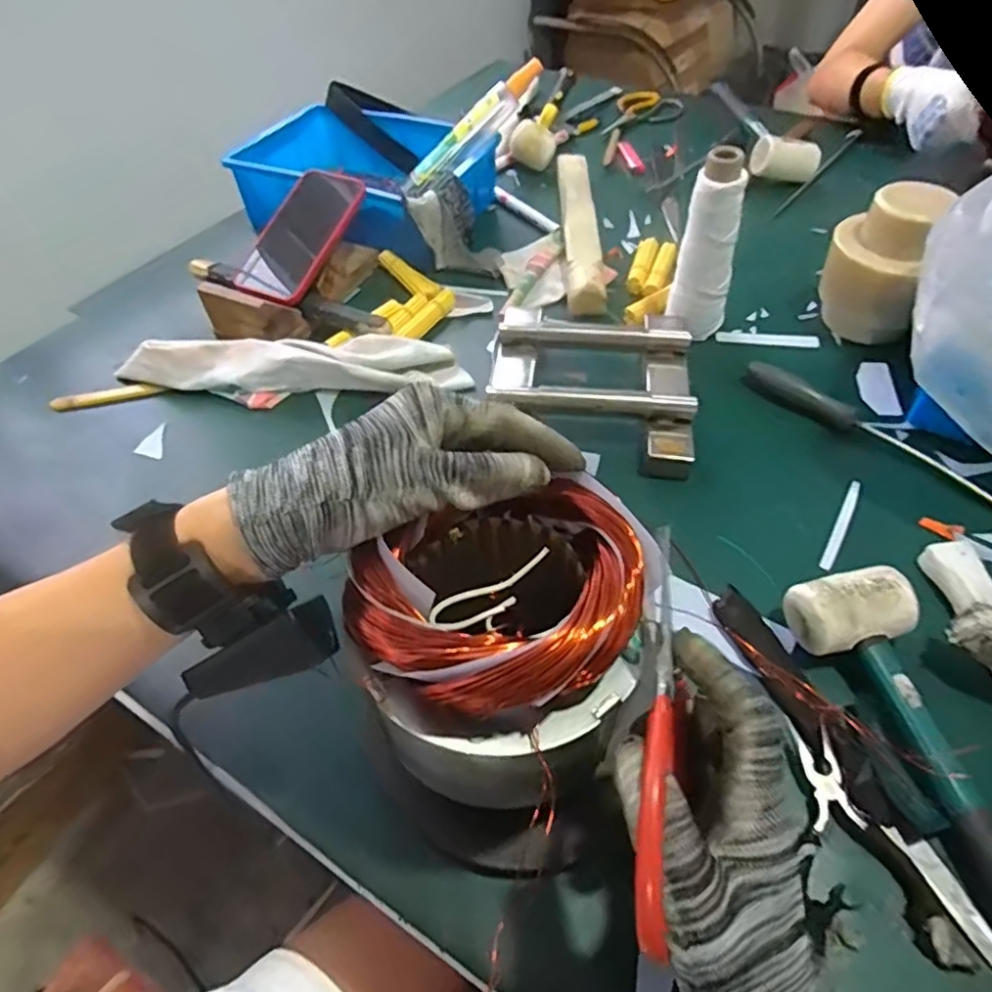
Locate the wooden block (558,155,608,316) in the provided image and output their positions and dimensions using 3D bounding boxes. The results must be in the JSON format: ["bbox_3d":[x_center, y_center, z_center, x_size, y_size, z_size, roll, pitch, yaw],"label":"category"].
[{"bbox_3d":[0.098,-0.320,0.754,0.042,0.028,0.319,-1,51,2],"label":"wooden block"}]

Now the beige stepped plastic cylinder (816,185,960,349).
[{"bbox_3d":[0.348,-0.208,0.589,0.087,0.124,0.077,23,56,20],"label":"beige stepped plastic cylinder"}]

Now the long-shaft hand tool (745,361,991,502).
[{"bbox_3d":[0.329,-0.055,0.550,0.247,0.018,0.027,36,61,28],"label":"long-shaft hand tool"}]

